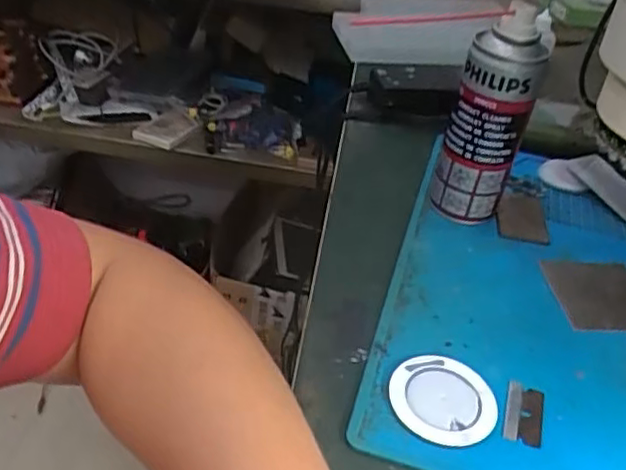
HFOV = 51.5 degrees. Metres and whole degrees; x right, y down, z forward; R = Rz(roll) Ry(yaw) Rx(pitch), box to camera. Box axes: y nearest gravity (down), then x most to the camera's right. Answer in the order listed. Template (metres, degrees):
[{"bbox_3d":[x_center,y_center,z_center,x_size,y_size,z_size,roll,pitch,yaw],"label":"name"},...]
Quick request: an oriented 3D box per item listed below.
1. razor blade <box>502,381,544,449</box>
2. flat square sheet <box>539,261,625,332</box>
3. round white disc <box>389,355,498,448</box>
[{"bbox_3d":[0.112,0.095,0.345,0.021,0.004,0.039,24,40,4],"label":"razor blade"},{"bbox_3d":[0.192,0.040,0.434,0.065,0.004,0.064,2,38,-7],"label":"flat square sheet"},{"bbox_3d":[0.069,0.086,0.343,0.054,0.007,0.052,5,37,-3],"label":"round white disc"}]

